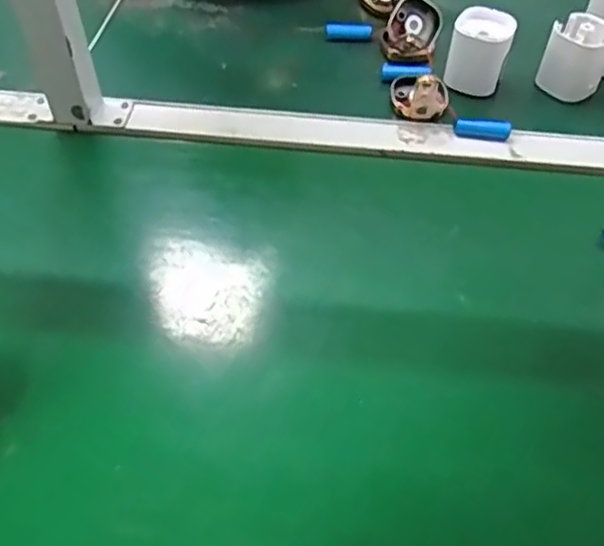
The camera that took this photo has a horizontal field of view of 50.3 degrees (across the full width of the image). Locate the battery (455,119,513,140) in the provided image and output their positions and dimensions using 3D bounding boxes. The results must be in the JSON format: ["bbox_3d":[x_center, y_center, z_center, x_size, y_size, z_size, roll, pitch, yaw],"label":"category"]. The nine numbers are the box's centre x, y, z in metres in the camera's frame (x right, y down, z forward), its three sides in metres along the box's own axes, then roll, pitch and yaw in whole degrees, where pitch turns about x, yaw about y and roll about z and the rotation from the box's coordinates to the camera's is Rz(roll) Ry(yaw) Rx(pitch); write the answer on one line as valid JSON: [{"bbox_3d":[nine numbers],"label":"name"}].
[{"bbox_3d":[0.171,-0.137,0.605,0.050,0.012,0.015,6,50,3],"label":"battery"}]

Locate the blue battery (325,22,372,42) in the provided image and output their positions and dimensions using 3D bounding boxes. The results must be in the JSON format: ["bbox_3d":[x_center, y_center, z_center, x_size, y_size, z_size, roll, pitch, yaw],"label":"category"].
[{"bbox_3d":[0.051,-0.268,0.709,0.050,0.016,0.013,2,50,0],"label":"blue battery"}]

